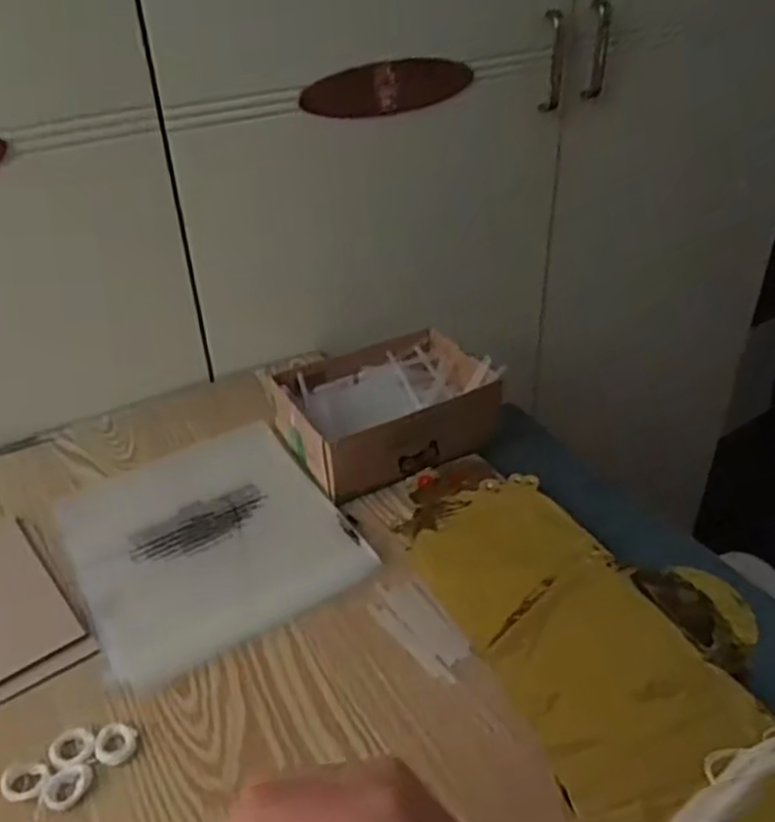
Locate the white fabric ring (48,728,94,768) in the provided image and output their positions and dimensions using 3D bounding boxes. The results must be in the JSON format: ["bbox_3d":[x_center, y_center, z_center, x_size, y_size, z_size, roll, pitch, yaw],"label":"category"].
[{"bbox_3d":[-0.199,0.213,0.486,0.027,0.004,0.027,-1,36,1],"label":"white fabric ring"}]

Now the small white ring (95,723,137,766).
[{"bbox_3d":[-0.173,0.211,0.489,0.024,0.006,0.026,-1,36,1],"label":"small white ring"}]

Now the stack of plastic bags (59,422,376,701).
[{"bbox_3d":[-0.153,0.102,0.646,0.206,0.010,0.231,-21,40,-25],"label":"stack of plastic bags"}]

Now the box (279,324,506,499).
[{"bbox_3d":[-0.003,-0.003,0.720,0.186,0.068,0.140,-16,38,-19],"label":"box"}]

